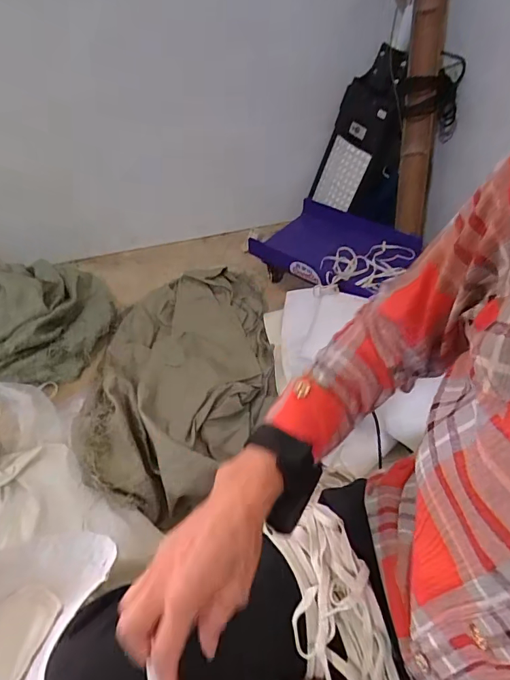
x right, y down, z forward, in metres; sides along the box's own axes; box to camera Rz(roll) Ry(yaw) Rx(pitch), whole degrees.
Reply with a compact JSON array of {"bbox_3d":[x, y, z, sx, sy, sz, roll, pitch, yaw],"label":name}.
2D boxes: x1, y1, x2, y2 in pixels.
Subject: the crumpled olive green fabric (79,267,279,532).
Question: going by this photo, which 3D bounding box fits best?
[{"bbox_3d":[-0.164,0.046,1.014,0.405,0.120,0.717,-2,47,0],"label":"crumpled olive green fabric"}]

